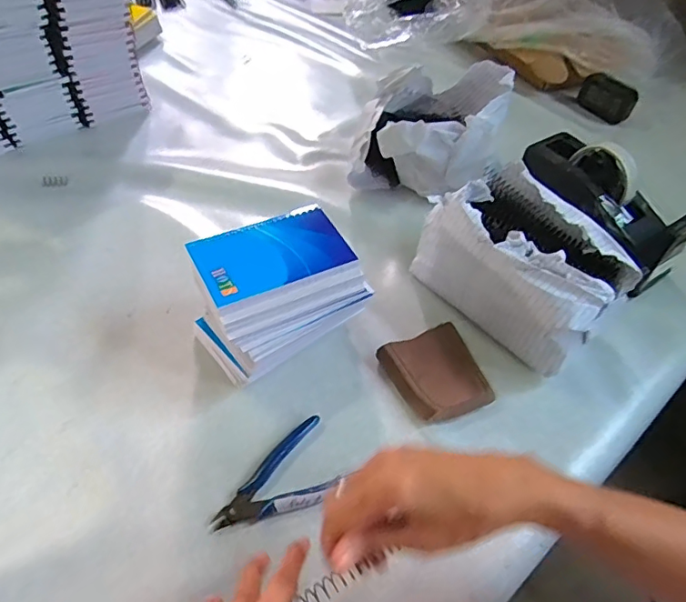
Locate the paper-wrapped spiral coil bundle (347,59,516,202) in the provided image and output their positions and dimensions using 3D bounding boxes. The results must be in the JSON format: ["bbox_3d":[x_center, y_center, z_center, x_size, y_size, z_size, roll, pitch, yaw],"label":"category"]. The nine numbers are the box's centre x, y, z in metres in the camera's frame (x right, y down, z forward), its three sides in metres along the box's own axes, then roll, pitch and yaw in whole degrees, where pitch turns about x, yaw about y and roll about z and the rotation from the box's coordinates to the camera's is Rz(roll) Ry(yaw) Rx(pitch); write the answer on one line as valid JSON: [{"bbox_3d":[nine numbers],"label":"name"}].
[{"bbox_3d":[0.114,-0.230,0.673,0.176,0.108,0.188,10,49,5],"label":"paper-wrapped spiral coil bundle"}]

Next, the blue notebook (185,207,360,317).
[{"bbox_3d":[-0.061,-0.042,0.445,0.127,0.010,0.081,-20,54,-22],"label":"blue notebook"}]

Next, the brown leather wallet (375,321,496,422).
[{"bbox_3d":[0.090,0.069,0.485,0.086,0.017,0.088,-16,52,-20],"label":"brown leather wallet"}]

